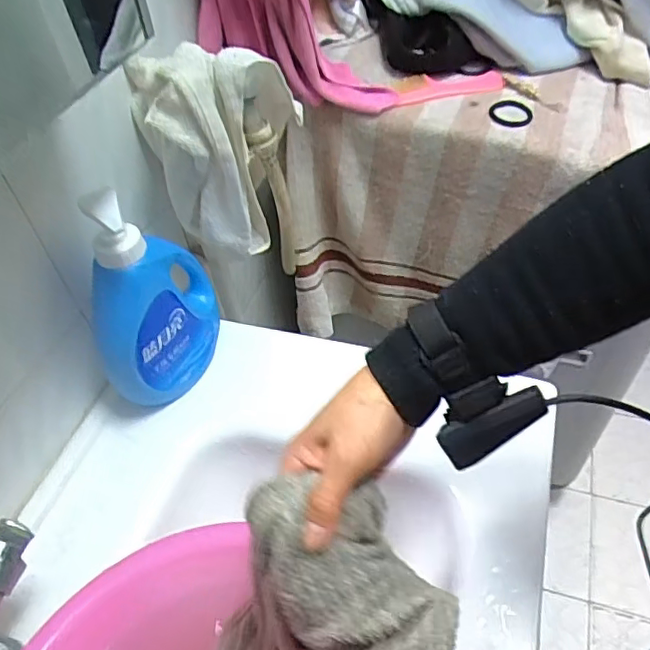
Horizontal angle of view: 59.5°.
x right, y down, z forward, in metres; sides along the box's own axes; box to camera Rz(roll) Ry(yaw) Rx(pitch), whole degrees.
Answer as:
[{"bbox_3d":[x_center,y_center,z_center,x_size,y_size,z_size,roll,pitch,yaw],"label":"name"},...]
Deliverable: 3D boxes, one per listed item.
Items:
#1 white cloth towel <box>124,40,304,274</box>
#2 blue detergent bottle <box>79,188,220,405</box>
[{"bbox_3d":[-0.106,-0.177,0.632,0.154,0.243,0.103,-16,48,-9],"label":"white cloth towel"},{"bbox_3d":[-0.174,-0.034,0.564,0.061,0.232,0.142,10,50,15],"label":"blue detergent bottle"}]

